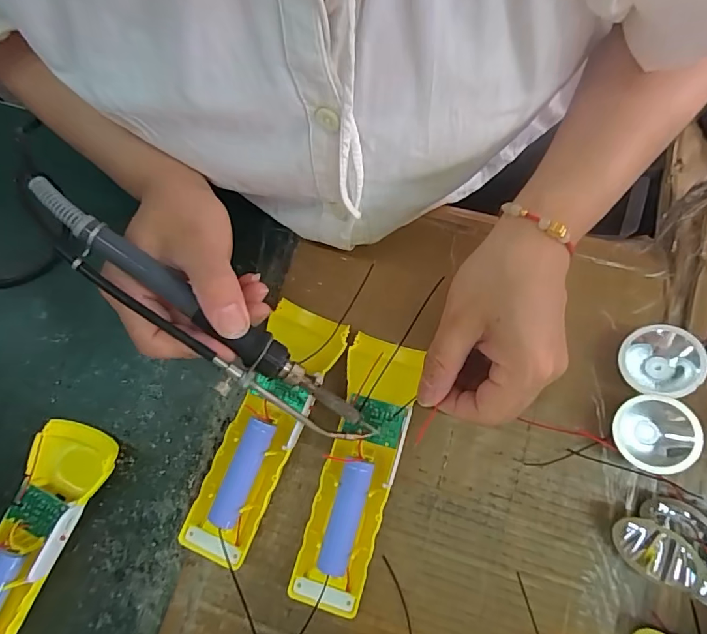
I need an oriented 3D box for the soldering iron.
[{"bbox_3d":[-0.076,0.007,0.236,0.205,0.021,0.032,39,77,-9],"label":"soldering iron"}]

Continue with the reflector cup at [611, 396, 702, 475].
[{"bbox_3d":[0.178,0.070,0.275,0.043,0.033,0.042,7,80,22],"label":"reflector cup"}]

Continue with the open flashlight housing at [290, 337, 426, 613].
[{"bbox_3d":[0.003,0.092,0.280,0.043,0.033,0.157,14,74,6],"label":"open flashlight housing"}]

